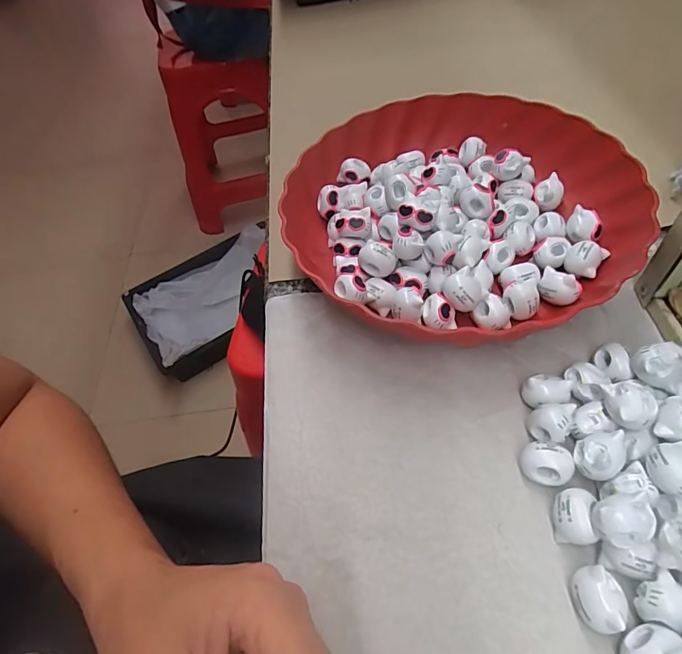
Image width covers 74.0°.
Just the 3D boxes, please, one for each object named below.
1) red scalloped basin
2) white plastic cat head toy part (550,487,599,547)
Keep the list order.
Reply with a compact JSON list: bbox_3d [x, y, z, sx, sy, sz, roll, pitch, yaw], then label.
[{"bbox_3d":[0.080,-0.081,0.334,0.231,0.073,0.220,-1,52,1],"label":"red scalloped basin"},{"bbox_3d":[0.113,0.094,0.224,0.018,0.019,0.023,2,52,4],"label":"white plastic cat head toy part"}]

